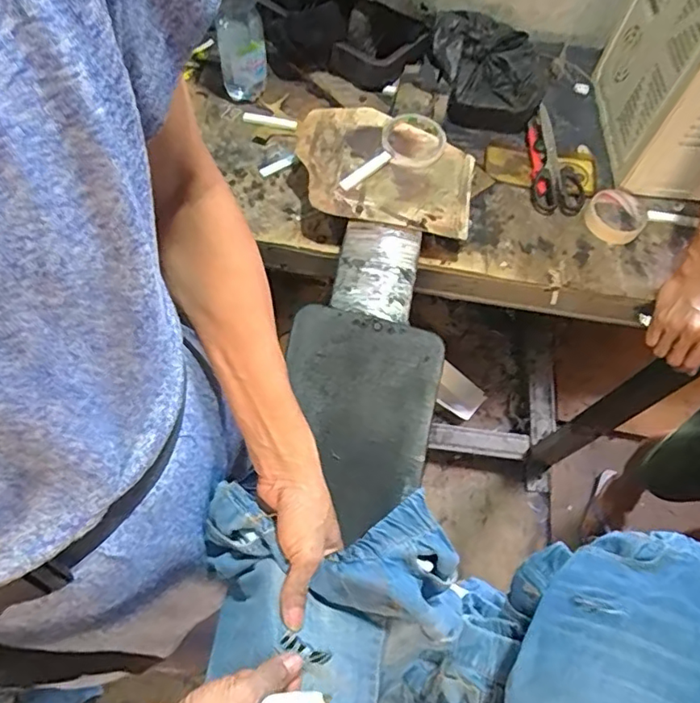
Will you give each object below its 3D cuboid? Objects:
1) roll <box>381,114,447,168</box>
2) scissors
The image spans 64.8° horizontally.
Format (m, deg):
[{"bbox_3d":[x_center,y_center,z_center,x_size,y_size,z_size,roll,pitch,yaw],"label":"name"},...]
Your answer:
[{"bbox_3d":[0.085,-0.280,0.735,0.084,0.017,0.089,2,63,-4],"label":"roll"},{"bbox_3d":[0.293,-0.275,0.793,0.072,0.017,0.168,-3,76,-3],"label":"scissors"}]

